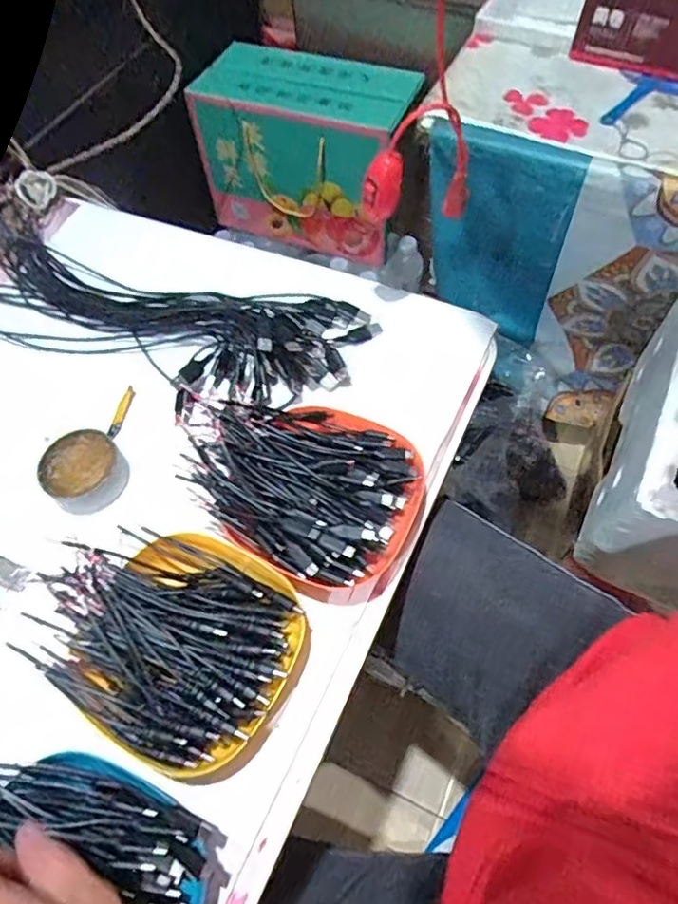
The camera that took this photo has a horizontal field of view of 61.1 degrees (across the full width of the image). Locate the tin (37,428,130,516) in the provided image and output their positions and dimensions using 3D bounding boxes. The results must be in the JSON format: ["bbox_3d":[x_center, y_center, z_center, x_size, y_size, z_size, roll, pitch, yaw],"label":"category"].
[{"bbox_3d":[-0.207,0.014,0.465,0.060,0.020,0.068,-41,67,-19],"label":"tin"}]

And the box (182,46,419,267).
[{"bbox_3d":[-0.053,-0.475,0.940,0.320,0.235,0.144,24,64,15],"label":"box"}]

